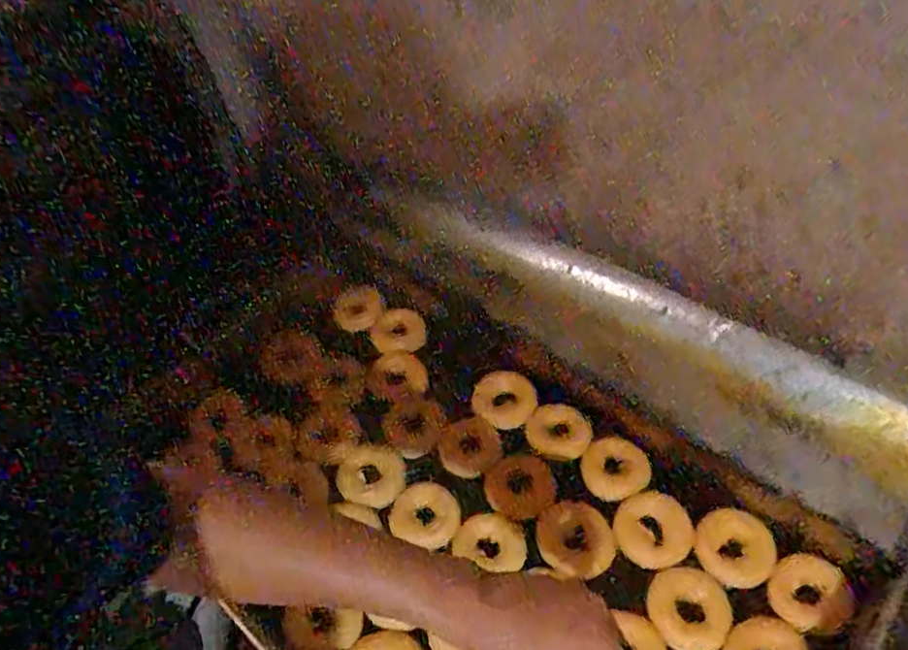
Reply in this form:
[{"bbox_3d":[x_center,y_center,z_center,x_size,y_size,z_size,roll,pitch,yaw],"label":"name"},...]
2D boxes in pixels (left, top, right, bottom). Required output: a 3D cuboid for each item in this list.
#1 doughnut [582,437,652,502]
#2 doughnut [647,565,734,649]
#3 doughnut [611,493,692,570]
[{"bbox_3d":[0.211,0.188,0.821,0.081,0.031,0.072,-16,50,-7],"label":"doughnut"},{"bbox_3d":[0.267,0.323,0.714,0.083,0.029,0.092,9,52,14],"label":"doughnut"},{"bbox_3d":[0.245,0.251,0.775,0.089,0.019,0.088,-3,50,4],"label":"doughnut"}]

